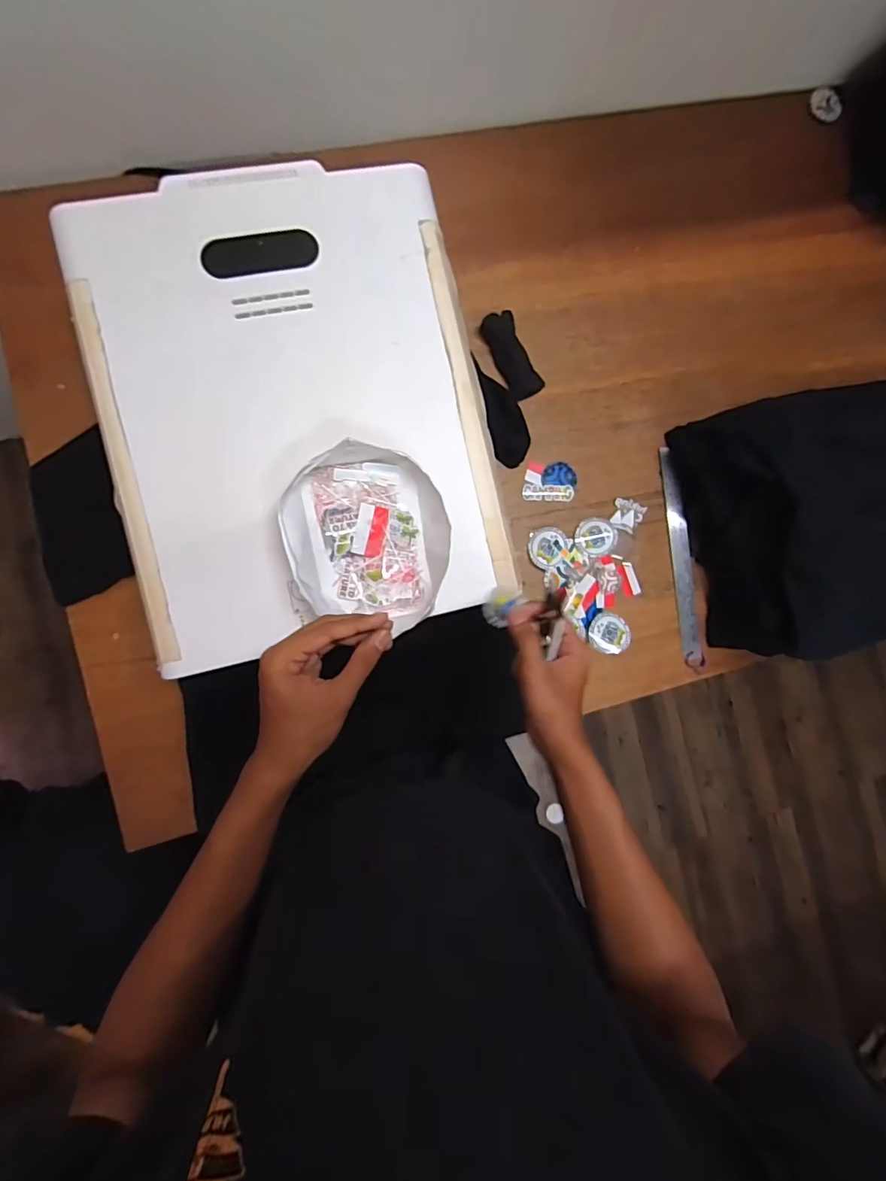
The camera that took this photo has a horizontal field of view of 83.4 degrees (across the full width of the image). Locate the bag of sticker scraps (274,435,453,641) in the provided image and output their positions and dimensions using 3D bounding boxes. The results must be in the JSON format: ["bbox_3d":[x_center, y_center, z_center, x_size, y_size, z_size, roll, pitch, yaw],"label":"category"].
[{"bbox_3d":[-0.077,-0.054,0.518,0.169,0.046,0.181,7,87,-8],"label":"bag of sticker scraps"}]

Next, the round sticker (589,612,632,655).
[{"bbox_3d":[0.249,0.064,0.738,0.062,0.006,0.059,0,88,-8],"label":"round sticker"}]

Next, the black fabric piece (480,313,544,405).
[{"bbox_3d":[0.101,-0.343,0.726,0.049,0.016,0.126,-24,91,-8],"label":"black fabric piece"}]

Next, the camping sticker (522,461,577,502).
[{"bbox_3d":[0.159,-0.162,0.742,0.078,0.005,0.058,0,91,-5],"label":"camping sticker"}]

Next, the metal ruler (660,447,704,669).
[{"bbox_3d":[0.366,-0.049,0.762,0.027,0.009,0.332,-7,90,6],"label":"metal ruler"}]

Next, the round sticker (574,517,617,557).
[{"bbox_3d":[0.228,-0.080,0.738,0.064,0.006,0.057,3,87,-8],"label":"round sticker"}]

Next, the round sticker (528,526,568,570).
[{"bbox_3d":[0.153,-0.063,0.730,0.054,0.005,0.062,20,85,-7],"label":"round sticker"}]

